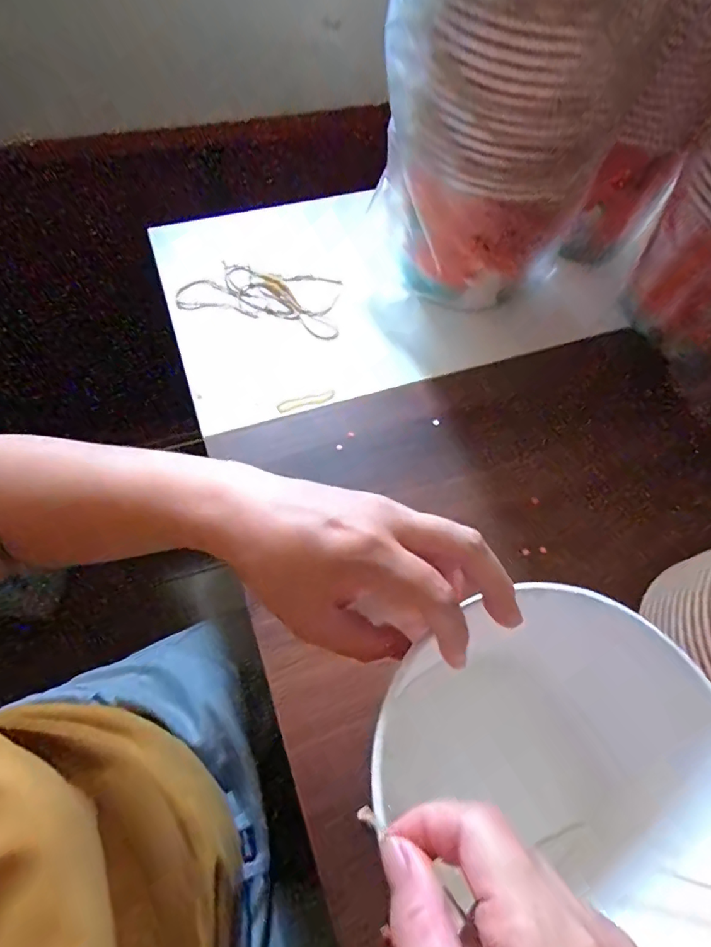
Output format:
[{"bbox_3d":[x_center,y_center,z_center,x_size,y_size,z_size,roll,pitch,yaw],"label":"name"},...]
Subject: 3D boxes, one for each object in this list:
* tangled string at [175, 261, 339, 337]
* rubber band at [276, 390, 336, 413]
[{"bbox_3d":[-0.090,-0.178,0.496,0.154,0.013,0.081,12,62,4],"label":"tangled string"},{"bbox_3d":[-0.043,-0.064,0.447,0.054,0.004,0.010,-18,72,-18],"label":"rubber band"}]

